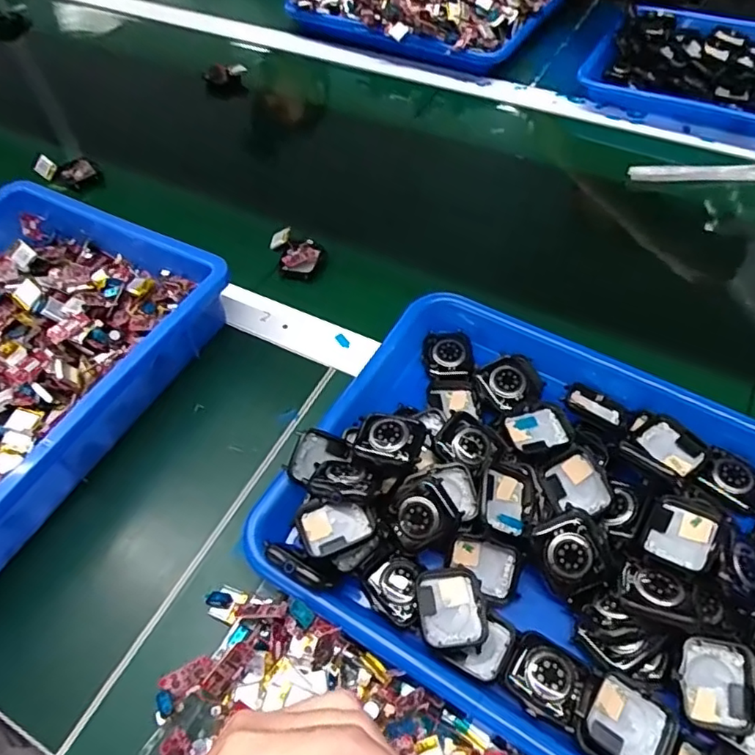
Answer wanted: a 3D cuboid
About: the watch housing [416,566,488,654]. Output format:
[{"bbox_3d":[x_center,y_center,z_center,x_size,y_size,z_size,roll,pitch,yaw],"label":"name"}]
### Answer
[{"bbox_3d":[0.041,0.129,0.325,0.035,0.009,0.043,-4,54,-1],"label":"watch housing"}]

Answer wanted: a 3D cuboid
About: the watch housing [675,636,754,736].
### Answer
[{"bbox_3d":[0.171,0.156,0.296,0.040,0.009,0.040,9,67,7],"label":"watch housing"}]

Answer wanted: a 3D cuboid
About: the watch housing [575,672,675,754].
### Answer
[{"bbox_3d":[0.123,0.172,0.286,0.041,0.014,0.037,25,58,19],"label":"watch housing"}]

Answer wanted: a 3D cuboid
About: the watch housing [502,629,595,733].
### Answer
[{"bbox_3d":[0.089,0.156,0.305,0.039,0.008,0.037,25,58,19],"label":"watch housing"}]

